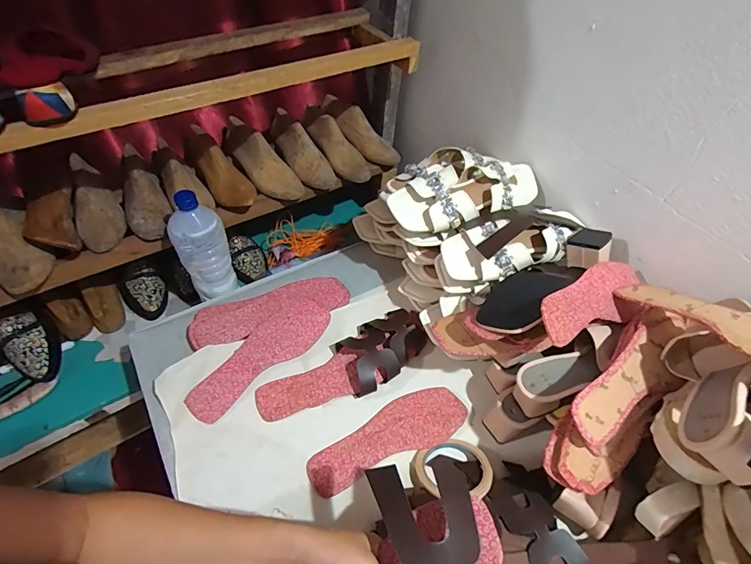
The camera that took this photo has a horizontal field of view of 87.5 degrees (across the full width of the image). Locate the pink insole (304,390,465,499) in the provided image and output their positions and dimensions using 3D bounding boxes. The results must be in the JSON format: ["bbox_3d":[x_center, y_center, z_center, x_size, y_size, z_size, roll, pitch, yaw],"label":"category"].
[{"bbox_3d":[0.019,0.219,0.563,0.238,0.007,0.079,-20,56,-20],"label":"pink insole"}]

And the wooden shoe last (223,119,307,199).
[{"bbox_3d":[-0.239,-0.252,0.801,0.068,0.086,0.233,-37,76,-29],"label":"wooden shoe last"}]

